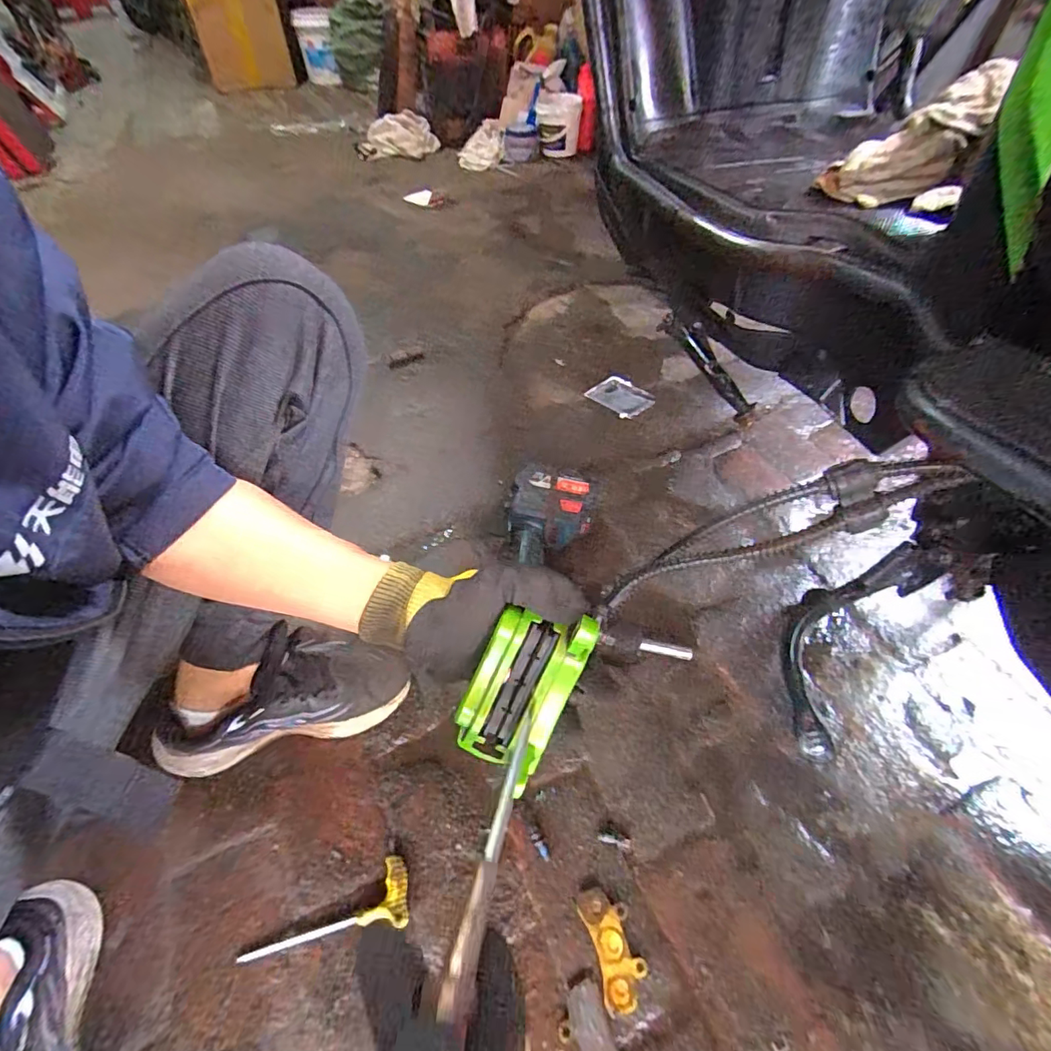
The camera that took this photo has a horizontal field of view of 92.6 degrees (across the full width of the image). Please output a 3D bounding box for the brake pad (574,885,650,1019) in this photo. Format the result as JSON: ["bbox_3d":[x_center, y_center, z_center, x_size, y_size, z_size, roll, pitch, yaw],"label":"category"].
[{"bbox_3d":[0.077,0.369,0.442,0.041,0.005,0.085,-13,52,-10],"label":"brake pad"}]

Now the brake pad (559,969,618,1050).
[{"bbox_3d":[0.056,0.417,0.400,0.040,0.010,0.084,-22,54,-16],"label":"brake pad"}]

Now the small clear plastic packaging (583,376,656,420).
[{"bbox_3d":[0.177,-0.238,0.931,0.086,0.006,0.107,-33,56,-22],"label":"small clear plastic packaging"}]

